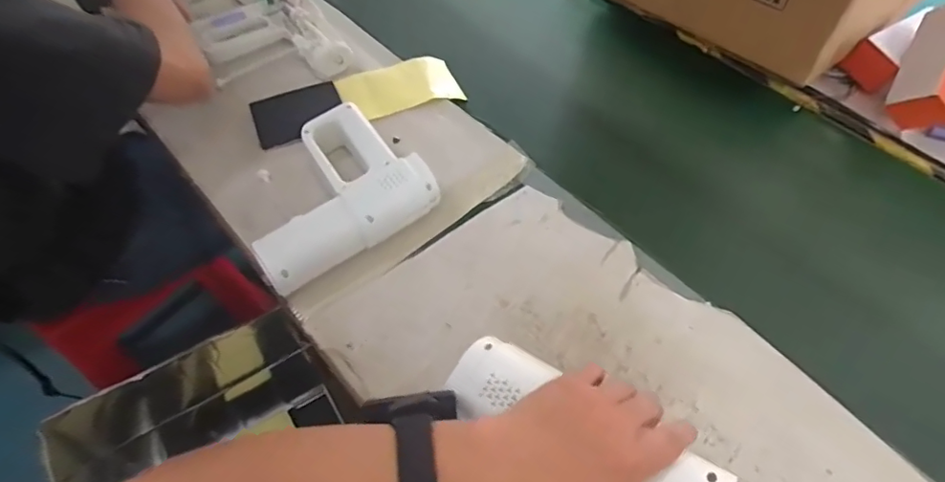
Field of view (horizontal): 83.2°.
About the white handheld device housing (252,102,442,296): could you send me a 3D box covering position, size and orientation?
[{"bbox_3d":[-0.171,-0.056,0.616,0.208,0.061,0.180,-34,61,-22],"label":"white handheld device housing"}]

